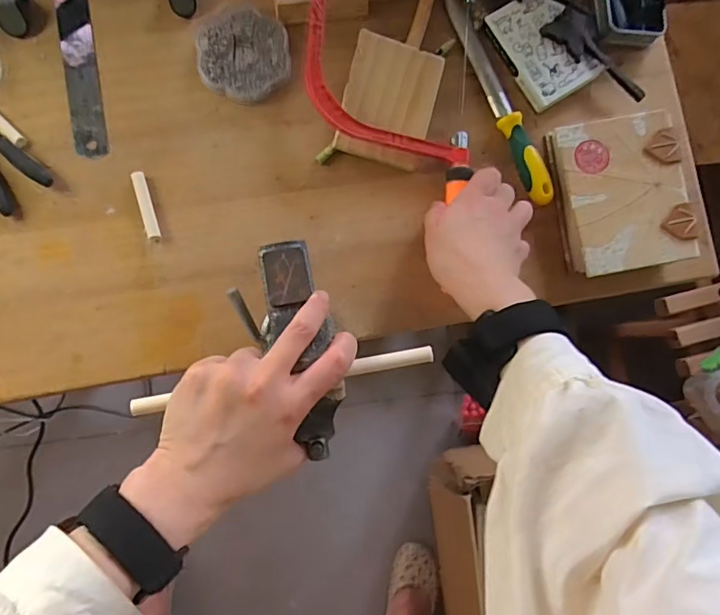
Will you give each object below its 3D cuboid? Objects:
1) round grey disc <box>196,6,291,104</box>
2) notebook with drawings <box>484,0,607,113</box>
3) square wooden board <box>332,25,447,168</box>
[{"bbox_3d":[-0.097,-0.213,0.432,0.073,0.012,0.075,-5,86,-7],"label":"round grey disc"},{"bbox_3d":[0.163,-0.232,0.456,0.066,0.018,0.095,-31,89,-8],"label":"notebook with drawings"},{"bbox_3d":[0.025,-0.172,0.426,0.074,0.010,0.098,13,91,-12],"label":"square wooden board"}]

